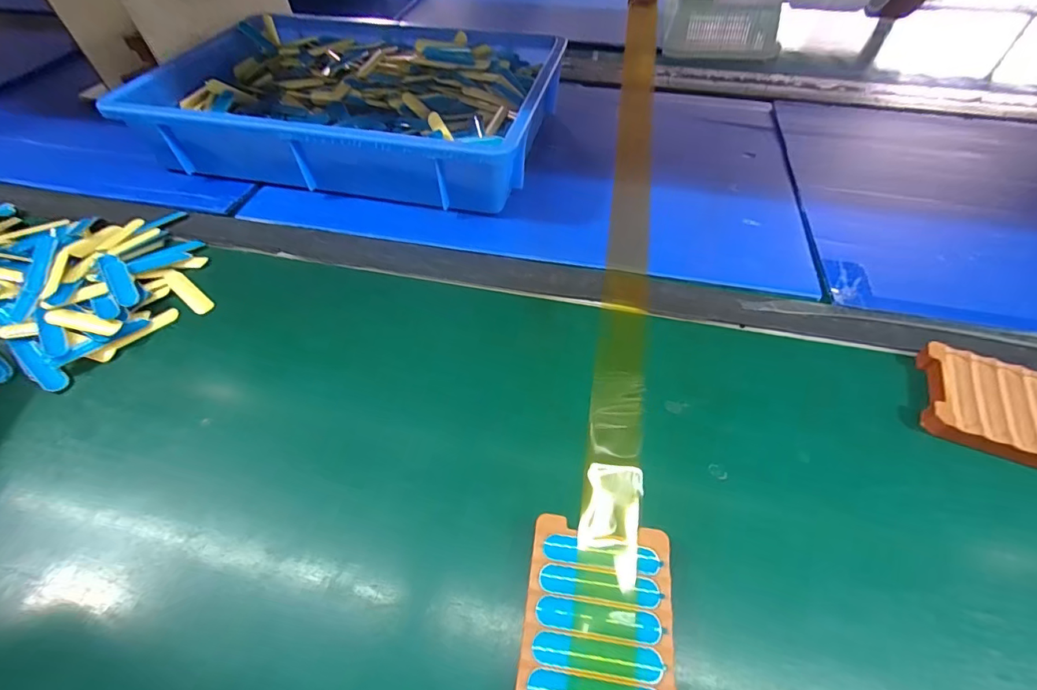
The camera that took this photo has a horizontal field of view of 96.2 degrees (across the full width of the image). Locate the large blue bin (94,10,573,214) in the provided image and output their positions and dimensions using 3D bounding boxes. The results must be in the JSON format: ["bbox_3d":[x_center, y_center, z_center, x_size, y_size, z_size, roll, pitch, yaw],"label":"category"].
[{"bbox_3d":[-0.181,-0.292,0.559,0.430,0.084,0.321,11,51,10],"label":"large blue bin"}]

